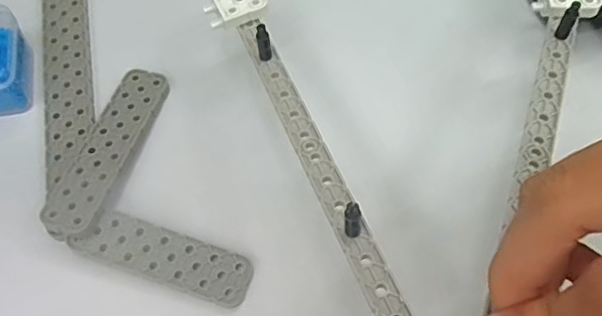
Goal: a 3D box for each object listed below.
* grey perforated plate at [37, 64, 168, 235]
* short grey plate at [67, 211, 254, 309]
[{"bbox_3d":[-0.098,-0.007,0.297,0.028,0.004,0.097,15,58,8],"label":"grey perforated plate"},{"bbox_3d":[-0.065,0.046,0.273,0.083,0.004,0.023,19,69,4],"label":"short grey plate"}]

